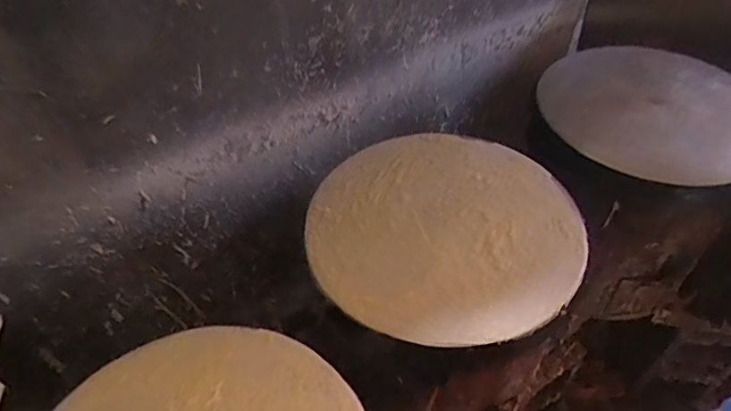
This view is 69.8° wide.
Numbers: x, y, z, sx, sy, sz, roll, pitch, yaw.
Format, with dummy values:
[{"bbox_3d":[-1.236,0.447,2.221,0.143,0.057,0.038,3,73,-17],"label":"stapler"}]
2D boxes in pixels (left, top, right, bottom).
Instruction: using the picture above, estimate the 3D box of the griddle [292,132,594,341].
[{"bbox_3d":[0.117,0.023,0.777,0.385,0.022,0.389,-1,46,1],"label":"griddle"}]

